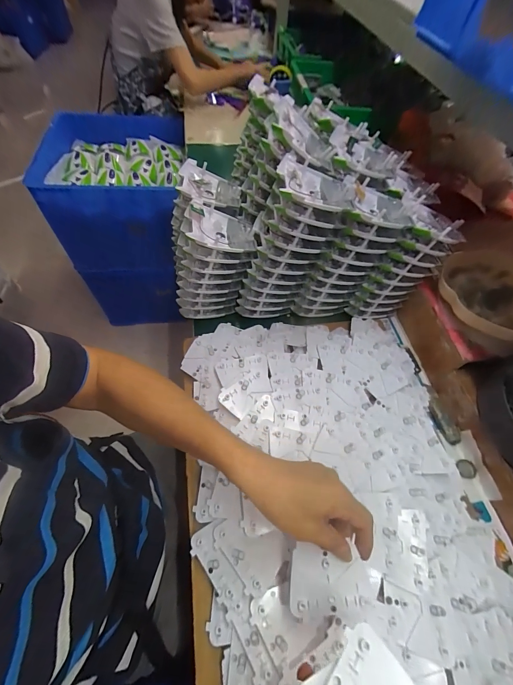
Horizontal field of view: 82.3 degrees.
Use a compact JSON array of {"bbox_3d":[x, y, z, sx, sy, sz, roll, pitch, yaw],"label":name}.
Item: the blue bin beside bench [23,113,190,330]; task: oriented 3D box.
[{"bbox_3d":[-0.503,-0.480,1.234,0.443,0.609,0.526,0,59,-4],"label":"blue bin beside bench"}]

